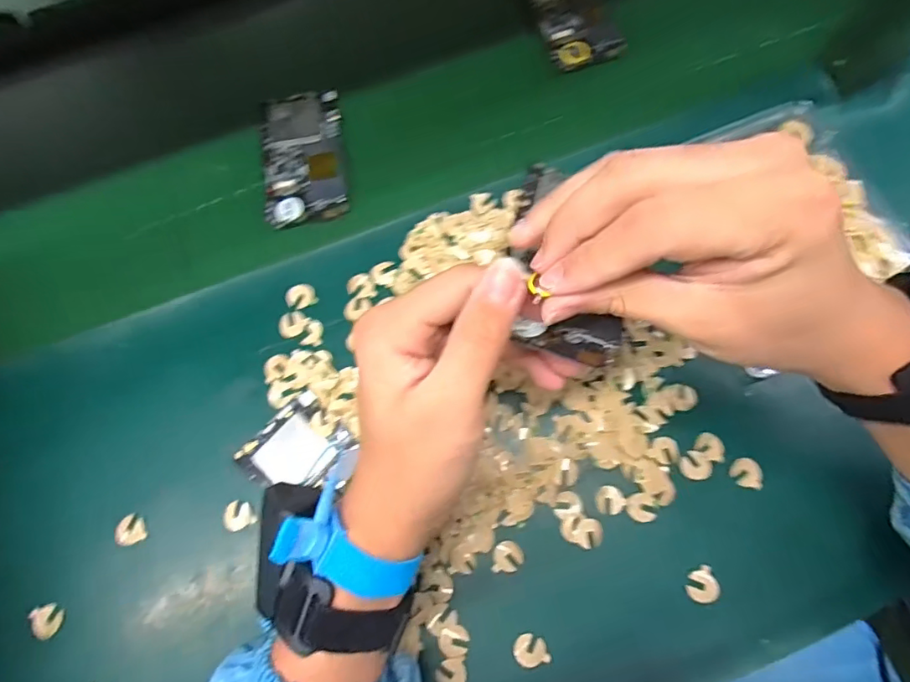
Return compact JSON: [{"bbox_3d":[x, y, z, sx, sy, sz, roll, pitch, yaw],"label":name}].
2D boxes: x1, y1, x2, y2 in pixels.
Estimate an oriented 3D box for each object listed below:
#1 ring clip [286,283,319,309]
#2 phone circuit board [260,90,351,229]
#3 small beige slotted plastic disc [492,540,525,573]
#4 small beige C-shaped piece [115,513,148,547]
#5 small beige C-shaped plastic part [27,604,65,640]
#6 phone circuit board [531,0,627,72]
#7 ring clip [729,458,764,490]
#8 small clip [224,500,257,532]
[{"bbox_3d":[-0.111,-0.032,0.379,0.020,0.004,0.019,0,73,1],"label":"ring clip"},{"bbox_3d":[-0.122,-0.148,0.428,0.063,0.011,0.116,-7,76,-2],"label":"phone circuit board"},{"bbox_3d":[0.033,0.133,0.324,0.018,0.004,0.018,0,73,1],"label":"small beige slotted plastic disc"},{"bbox_3d":[-0.206,0.120,0.335,0.016,0.007,0.018,-16,73,-4],"label":"small beige C-shaped piece"},{"bbox_3d":[-0.247,0.170,0.321,0.012,0.011,0.019,-19,73,-5],"label":"small beige C-shaped plastic part"},{"bbox_3d":[0.100,-0.293,0.463,0.062,0.011,0.117,-16,71,-3],"label":"phone circuit board"},{"bbox_3d":[0.186,0.084,0.336,0.018,0.004,0.017,12,73,5],"label":"ring clip"},{"bbox_3d":[-0.139,0.112,0.337,0.018,0.004,0.017,-27,74,-7],"label":"small clip"}]

